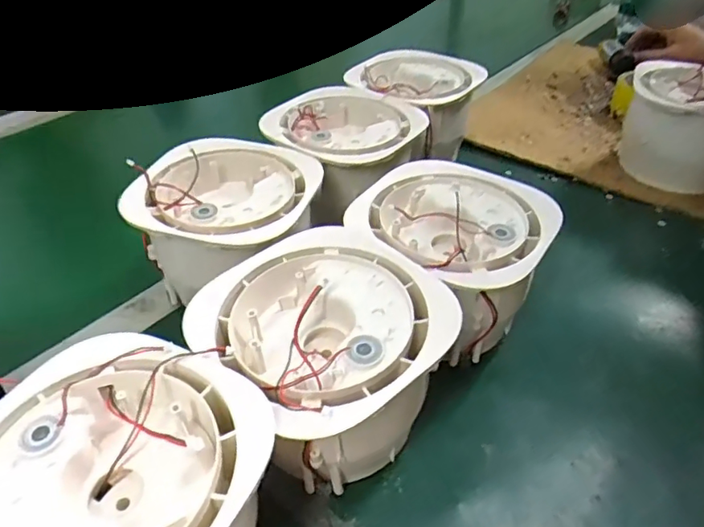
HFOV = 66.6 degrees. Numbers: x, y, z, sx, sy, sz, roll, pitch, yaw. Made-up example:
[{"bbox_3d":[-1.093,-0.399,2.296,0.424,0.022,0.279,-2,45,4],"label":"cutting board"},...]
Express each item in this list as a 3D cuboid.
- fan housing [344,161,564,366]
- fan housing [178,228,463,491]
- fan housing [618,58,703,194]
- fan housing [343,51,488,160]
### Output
[{"bbox_3d":[0.078,-0.001,0.428,0.136,0.107,0.136,1,41,-1],"label":"fan housing"},{"bbox_3d":[-0.013,0.065,0.344,0.134,0.104,0.144,1,41,-1],"label":"fan housing"},{"bbox_3d":[0.383,-0.158,0.626,0.124,0.103,0.130,19,44,20],"label":"fan housing"},{"bbox_3d":[0.075,-0.171,0.618,0.119,0.095,0.127,21,45,22],"label":"fan housing"}]

